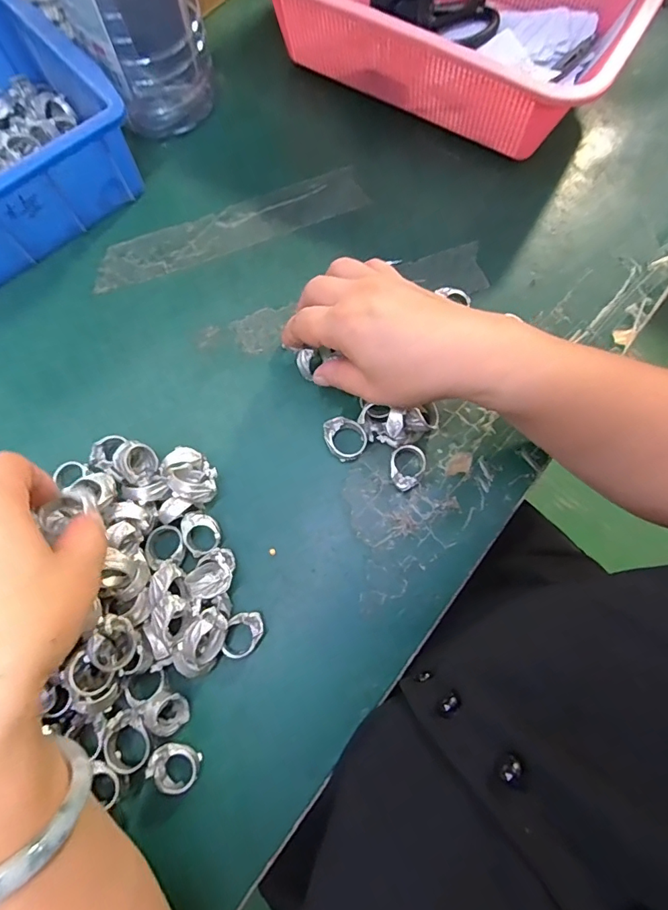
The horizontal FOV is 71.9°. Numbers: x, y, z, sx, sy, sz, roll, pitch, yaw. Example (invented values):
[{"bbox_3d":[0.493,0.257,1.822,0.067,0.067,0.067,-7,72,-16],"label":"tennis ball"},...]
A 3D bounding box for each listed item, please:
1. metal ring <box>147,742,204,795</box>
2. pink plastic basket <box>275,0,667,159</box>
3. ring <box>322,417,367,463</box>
[{"bbox_3d":[-0.091,0.177,0.262,0.028,0.016,0.021,26,75,7],"label":"metal ring"},{"bbox_3d":[0.101,-0.383,0.394,0.293,0.089,0.217,26,75,7],"label":"pink plastic basket"},{"bbox_3d":[0.008,-0.012,0.321,0.031,0.012,0.026,39,77,10],"label":"ring"}]

